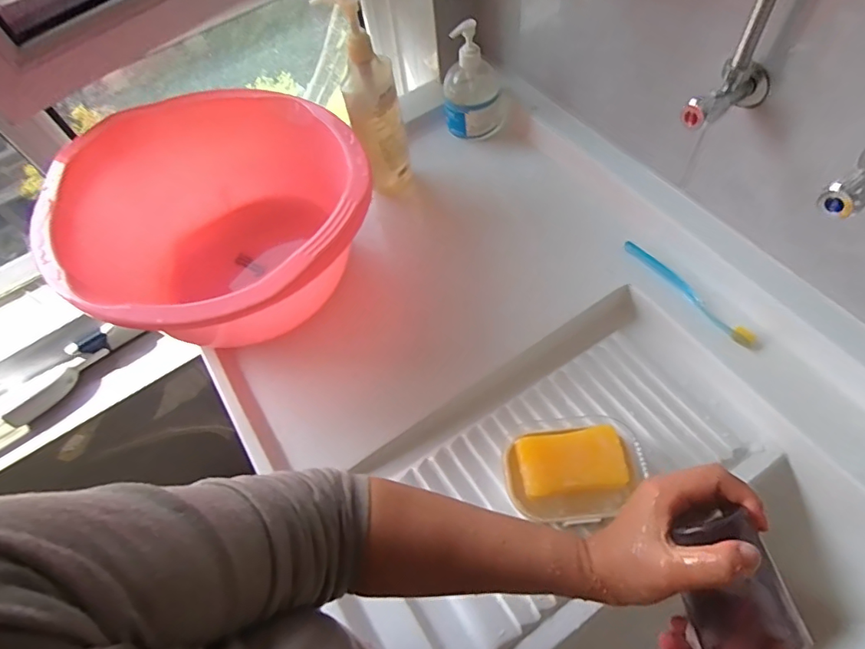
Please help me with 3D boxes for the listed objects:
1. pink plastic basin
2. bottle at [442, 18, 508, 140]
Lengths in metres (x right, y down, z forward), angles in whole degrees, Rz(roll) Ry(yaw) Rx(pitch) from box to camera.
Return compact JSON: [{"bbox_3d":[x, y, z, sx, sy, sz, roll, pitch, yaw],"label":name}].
[{"bbox_3d":[-0.262,-0.109,0.638,0.361,0.230,0.362,-3,60,5],"label":"pink plastic basin"},{"bbox_3d":[0.063,-0.367,0.755,0.092,0.164,0.075,-2,60,6],"label":"bottle"}]

